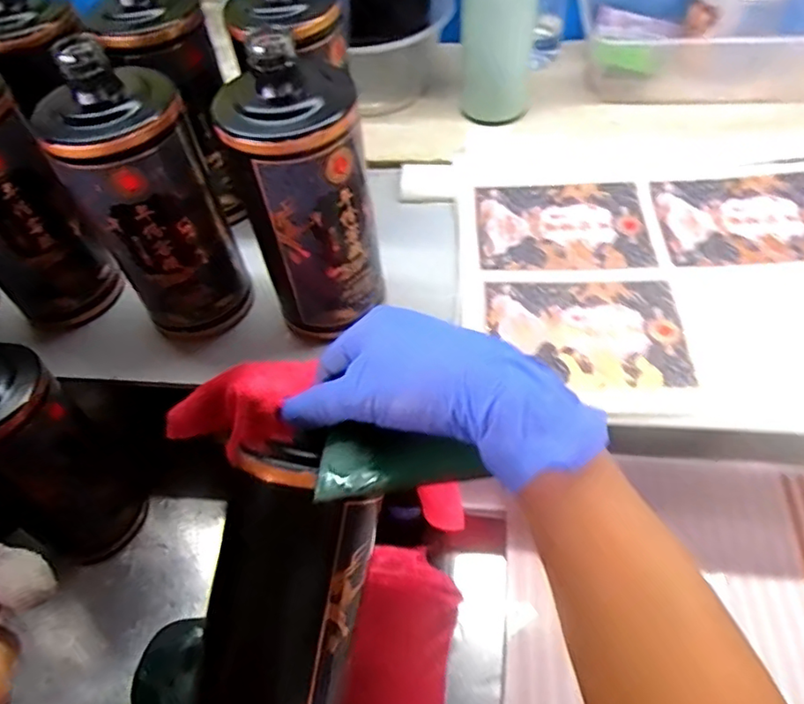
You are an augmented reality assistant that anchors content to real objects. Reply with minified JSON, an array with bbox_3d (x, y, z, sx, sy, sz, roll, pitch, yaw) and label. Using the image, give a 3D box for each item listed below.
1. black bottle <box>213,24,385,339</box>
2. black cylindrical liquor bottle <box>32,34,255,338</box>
[{"bbox_3d":[-0.060,-0.089,0.376,0.080,0.195,0.075,-15,57,-7],"label":"black bottle"},{"bbox_3d":[-0.164,-0.098,0.392,0.078,0.177,0.085,-1,56,2],"label":"black cylindrical liquor bottle"}]

